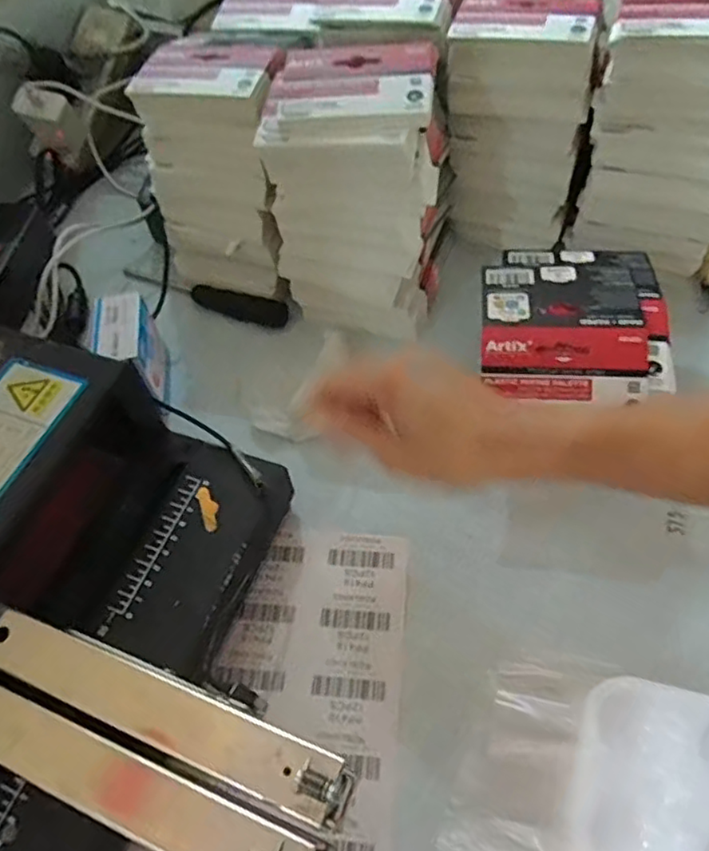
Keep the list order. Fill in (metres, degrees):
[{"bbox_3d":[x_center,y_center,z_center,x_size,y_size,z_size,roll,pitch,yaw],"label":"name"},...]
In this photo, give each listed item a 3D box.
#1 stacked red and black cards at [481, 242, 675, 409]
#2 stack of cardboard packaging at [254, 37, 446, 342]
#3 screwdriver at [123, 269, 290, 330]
[{"bbox_3d":[0.144,-0.075,0.413,0.115,0.021,0.134,2,56,6],"label":"stacked red and black cards"},{"bbox_3d":[0.004,-0.173,0.471,0.119,0.174,0.106,10,57,11],"label":"stack of cardboard packaging"},{"bbox_3d":[-0.136,-0.119,0.552,0.175,0.018,0.020,21,60,18],"label":"screwdriver"}]

